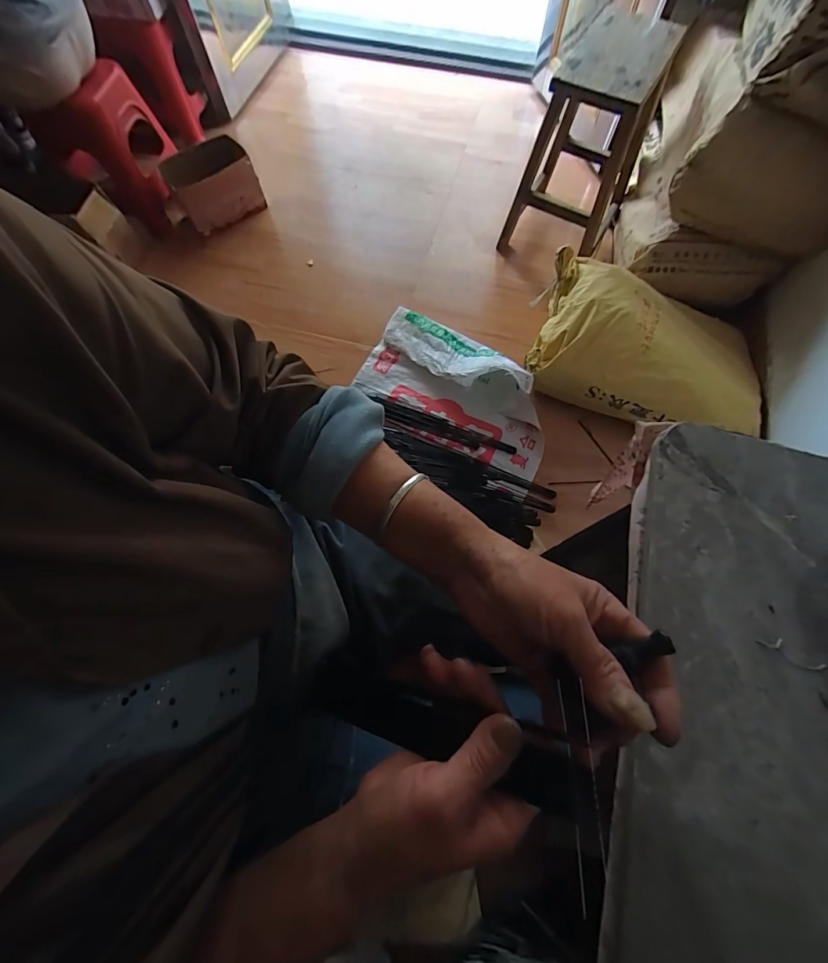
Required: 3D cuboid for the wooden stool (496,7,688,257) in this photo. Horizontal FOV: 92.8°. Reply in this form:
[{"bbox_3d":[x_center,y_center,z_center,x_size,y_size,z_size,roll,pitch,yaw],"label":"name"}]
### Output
[{"bbox_3d":[0.540,-1.041,1.251,0.326,0.488,0.450,26,72,10],"label":"wooden stool"}]

